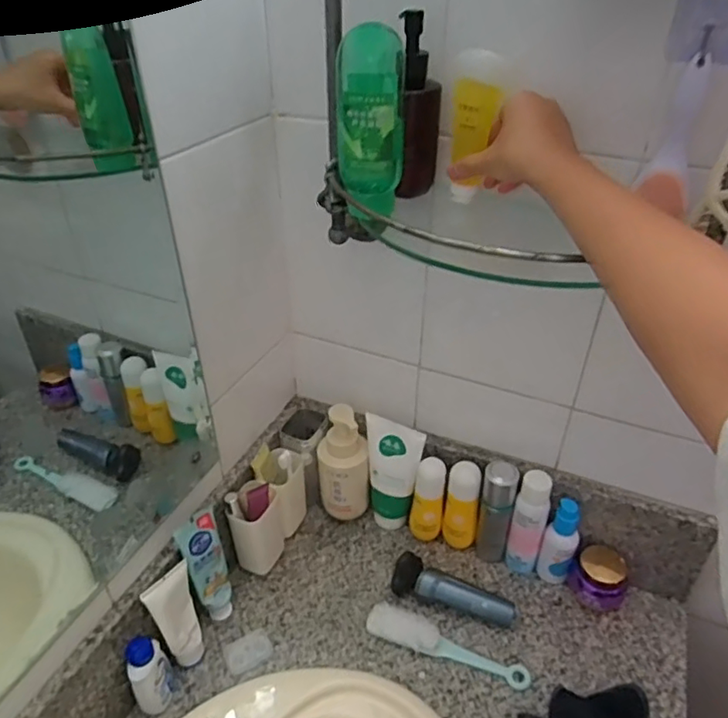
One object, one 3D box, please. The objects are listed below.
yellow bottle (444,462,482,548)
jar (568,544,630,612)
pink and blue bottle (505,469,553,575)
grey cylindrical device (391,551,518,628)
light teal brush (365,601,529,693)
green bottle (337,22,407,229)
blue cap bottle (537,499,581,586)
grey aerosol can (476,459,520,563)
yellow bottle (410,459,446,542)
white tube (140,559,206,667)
[{"bbox_3d":[0.137,0.211,0.811,0.043,0.150,0.036,3,37,3],"label":"yellow bottle"},{"bbox_3d":[0.306,0.289,0.755,0.059,0.066,0.064,0,37,0],"label":"jar"},{"bbox_3d":[0.222,0.223,0.779,0.043,0.163,0.038,18,40,22],"label":"pink and blue bottle"},{"bbox_3d":[0.116,0.308,0.759,0.160,0.044,0.055,18,40,22],"label":"grey cylindrical device"},{"bbox_3d":[0.104,0.352,0.721,0.203,0.018,0.049,14,39,18],"label":"light teal brush"},{"bbox_3d":[0.004,-0.209,0.526,0.056,0.157,0.051,16,39,20],"label":"green bottle"},{"bbox_3d":[0.262,0.246,0.769,0.040,0.141,0.032,18,40,22],"label":"blue cap bottle"},{"bbox_3d":[0.181,0.210,0.797,0.046,0.161,0.046,10,38,12],"label":"grey aerosol can"},{"bbox_3d":[0.092,0.206,0.822,0.042,0.148,0.033,6,37,8],"label":"yellow bottle"},{"bbox_3d":[-0.212,0.304,0.679,0.028,0.149,0.058,21,41,26],"label":"white tube"}]

